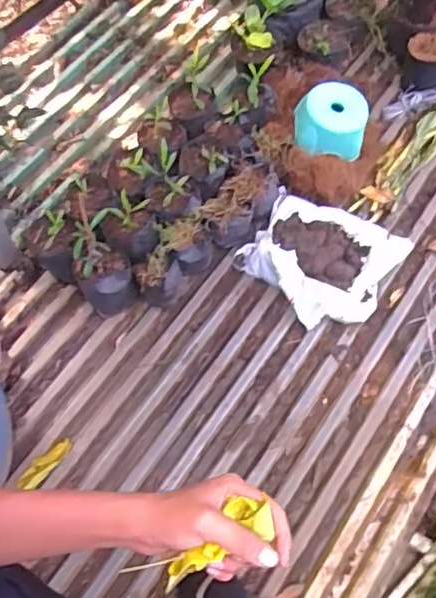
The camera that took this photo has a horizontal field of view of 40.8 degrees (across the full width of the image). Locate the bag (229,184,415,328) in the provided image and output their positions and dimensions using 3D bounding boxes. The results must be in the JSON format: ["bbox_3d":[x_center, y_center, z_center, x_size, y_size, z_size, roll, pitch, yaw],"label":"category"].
[{"bbox_3d":[0.301,-0.132,1.693,0.399,0.100,0.383,34,67,14],"label":"bag"}]

